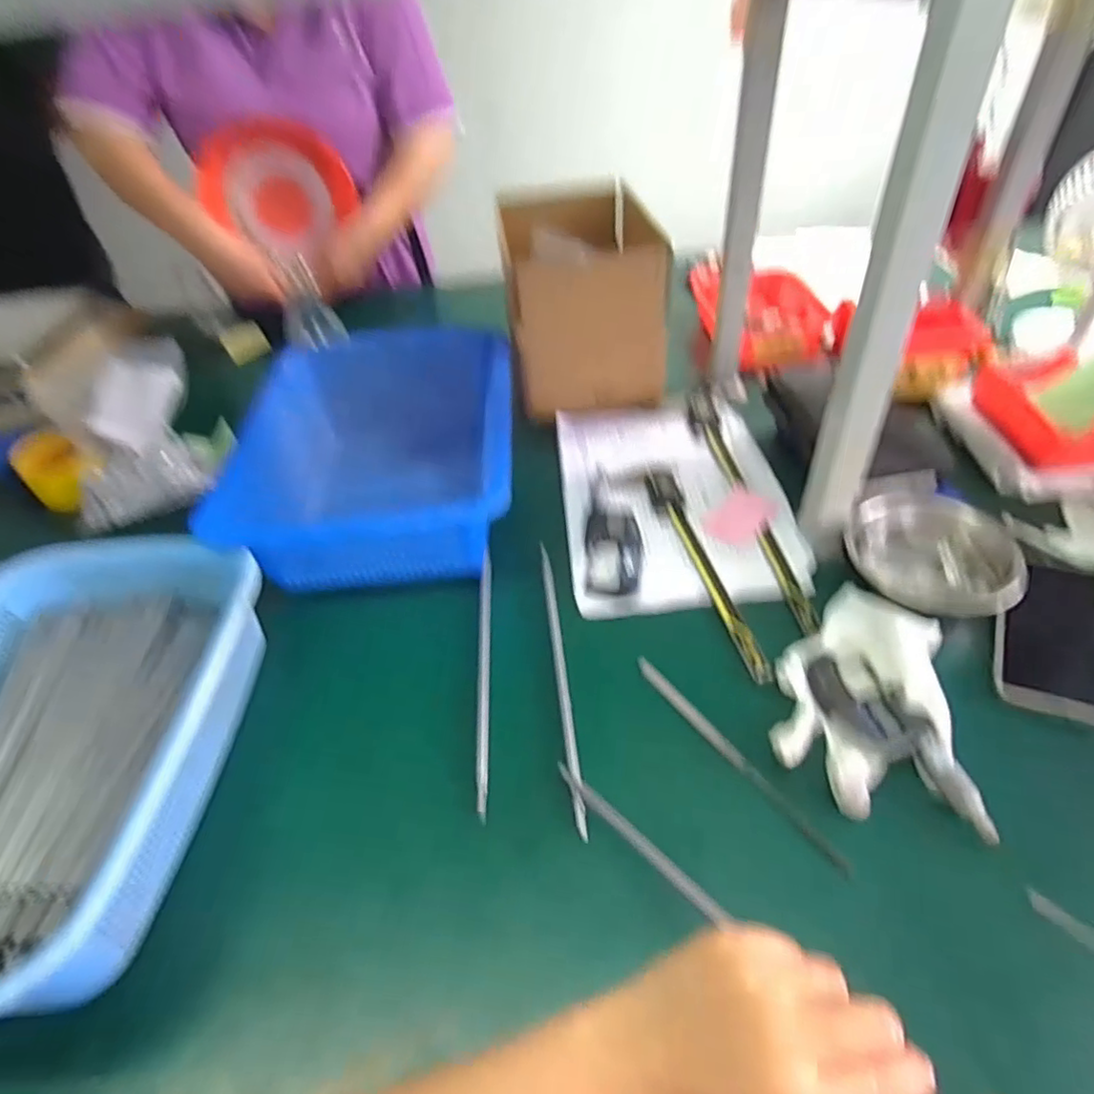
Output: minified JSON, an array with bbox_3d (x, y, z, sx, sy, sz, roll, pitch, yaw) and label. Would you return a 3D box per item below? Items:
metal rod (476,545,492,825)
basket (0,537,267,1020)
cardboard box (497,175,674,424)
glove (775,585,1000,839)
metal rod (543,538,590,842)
[{"bbox_3d":[-0.053,0.095,0.531,0.008,0.011,0.262,-5,43,1],"label":"metal rod"},{"bbox_3d":[-0.348,0.148,0.451,0.236,0.102,0.335,-2,43,4],"label":"basket"},{"bbox_3d":[0.045,-0.297,0.771,0.179,0.222,0.169,-5,43,1],"label":"cardboard box"},{"bbox_3d":[0.235,0.107,0.472,0.122,0.029,0.185,6,44,13],"label":"glove"},{"bbox_3d":[0.010,0.095,0.523,0.009,0.009,0.279,-7,43,-1],"label":"metal rod"}]

